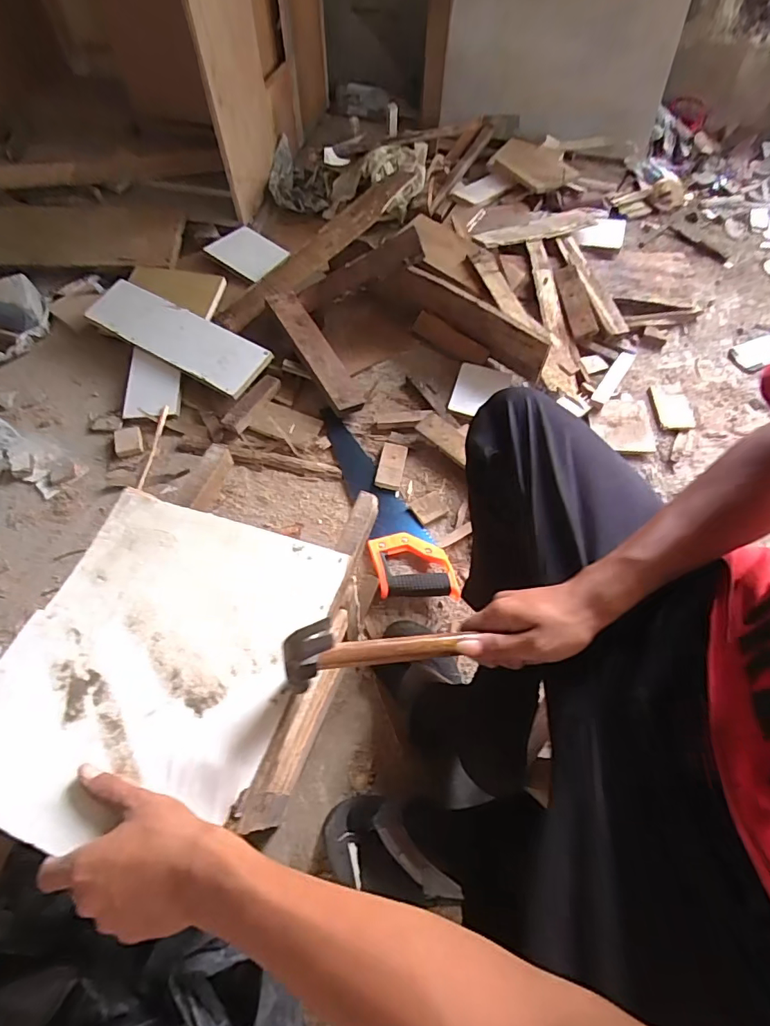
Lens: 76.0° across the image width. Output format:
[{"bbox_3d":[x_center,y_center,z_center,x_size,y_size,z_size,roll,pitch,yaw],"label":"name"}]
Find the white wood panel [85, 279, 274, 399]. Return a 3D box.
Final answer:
[{"bbox_3d":[-0.412,-0.355,0.983,0.376,0.024,0.126,32,73,11],"label":"white wood panel"}]

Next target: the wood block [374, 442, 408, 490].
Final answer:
[{"bbox_3d":[0.012,-0.084,0.873,0.043,0.014,0.090,11,62,5],"label":"wood block"}]

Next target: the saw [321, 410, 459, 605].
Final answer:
[{"bbox_3d":[0.001,-0.037,0.850,0.122,0.025,0.403,-15,63,-8],"label":"saw"}]

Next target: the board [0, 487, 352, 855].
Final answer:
[{"bbox_3d":[-0.214,0.133,0.455,0.255,0.014,0.302,17,63,9],"label":"board"}]

